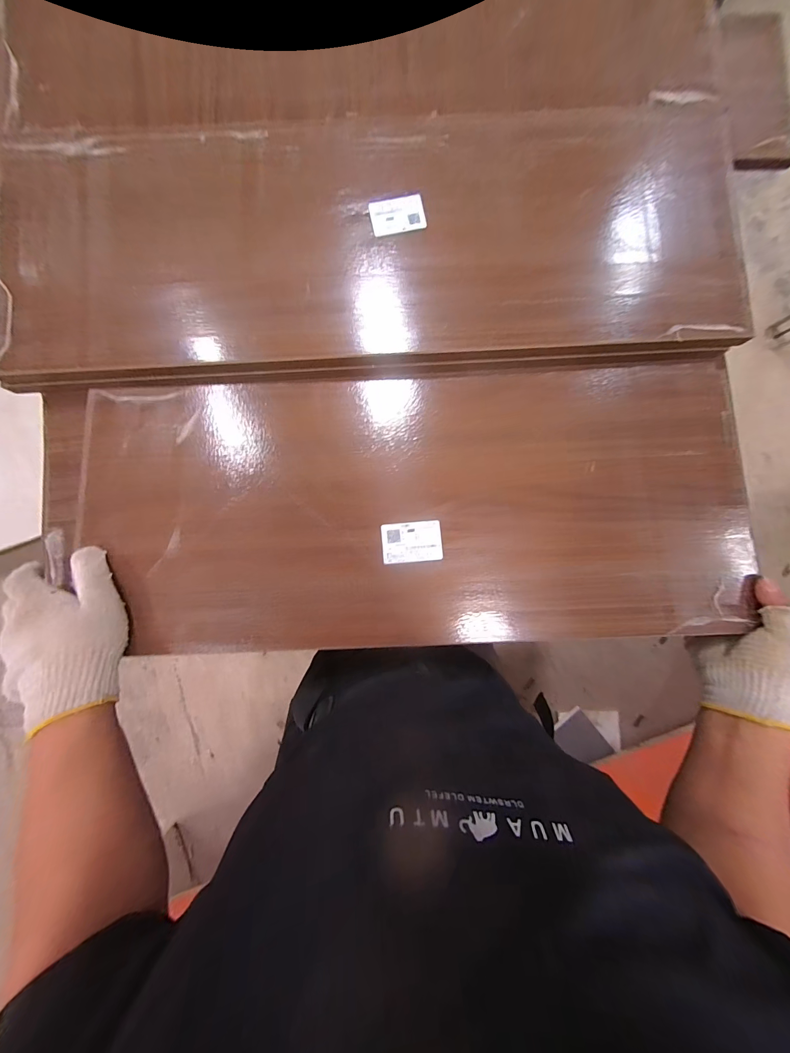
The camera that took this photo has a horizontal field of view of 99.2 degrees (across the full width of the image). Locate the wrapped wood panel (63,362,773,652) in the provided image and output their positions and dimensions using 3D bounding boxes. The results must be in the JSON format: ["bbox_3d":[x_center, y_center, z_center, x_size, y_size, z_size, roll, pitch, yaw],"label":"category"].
[{"bbox_3d":[-0.016,-0.028,0.364,0.732,0.041,0.295,-1,86,0],"label":"wrapped wood panel"}]

